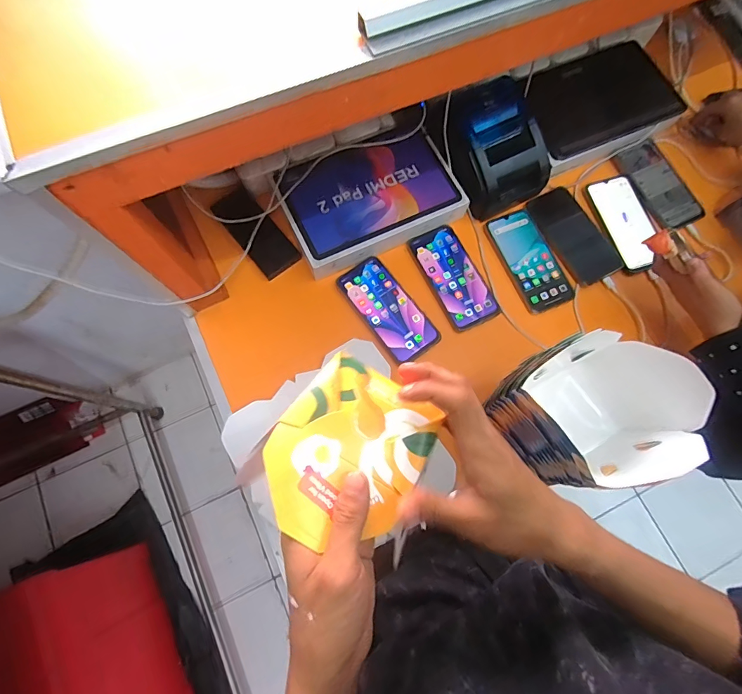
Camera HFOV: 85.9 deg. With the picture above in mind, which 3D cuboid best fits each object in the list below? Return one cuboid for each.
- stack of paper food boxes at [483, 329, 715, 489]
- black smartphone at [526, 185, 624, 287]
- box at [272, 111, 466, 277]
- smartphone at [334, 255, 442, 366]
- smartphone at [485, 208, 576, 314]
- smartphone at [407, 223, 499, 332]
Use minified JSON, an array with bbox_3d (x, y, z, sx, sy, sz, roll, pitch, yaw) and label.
[{"bbox_3d":[0.206,0.057,0.371,0.121,0.111,0.123,-29,77,-10],"label":"stack of paper food boxes"},{"bbox_3d":[0.323,-0.180,0.634,0.085,0.009,0.164,-27,76,-9],"label":"black smartphone"},{"bbox_3d":[-0.003,-0.236,0.627,0.261,0.049,0.181,-26,76,-9],"label":"box"},{"bbox_3d":[0.026,-0.058,0.599,0.078,0.006,0.166,-35,78,-11],"label":"smartphone"},{"bbox_3d":[0.251,-0.140,0.628,0.079,0.007,0.168,-22,75,-8],"label":"smartphone"},{"bbox_3d":[0.127,-0.111,0.617,0.080,0.006,0.168,-25,76,-9],"label":"smartphone"}]

